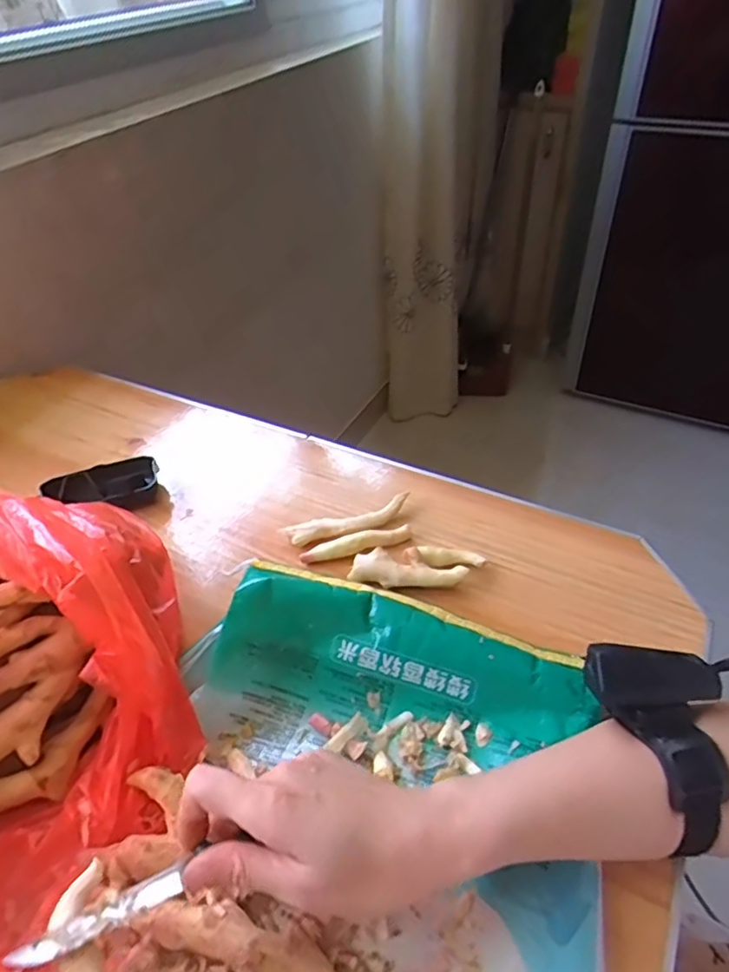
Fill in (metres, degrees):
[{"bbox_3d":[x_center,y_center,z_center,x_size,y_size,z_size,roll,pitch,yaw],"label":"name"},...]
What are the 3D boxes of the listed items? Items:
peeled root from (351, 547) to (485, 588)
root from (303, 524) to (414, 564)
[{"bbox_3d":[0.045,0.069,0.507,0.109,0.020,0.038,-3,43,0],"label":"peeled root"},{"bbox_3d":[-0.006,0.051,0.530,0.100,0.014,0.013,-13,44,-10],"label":"root"}]

